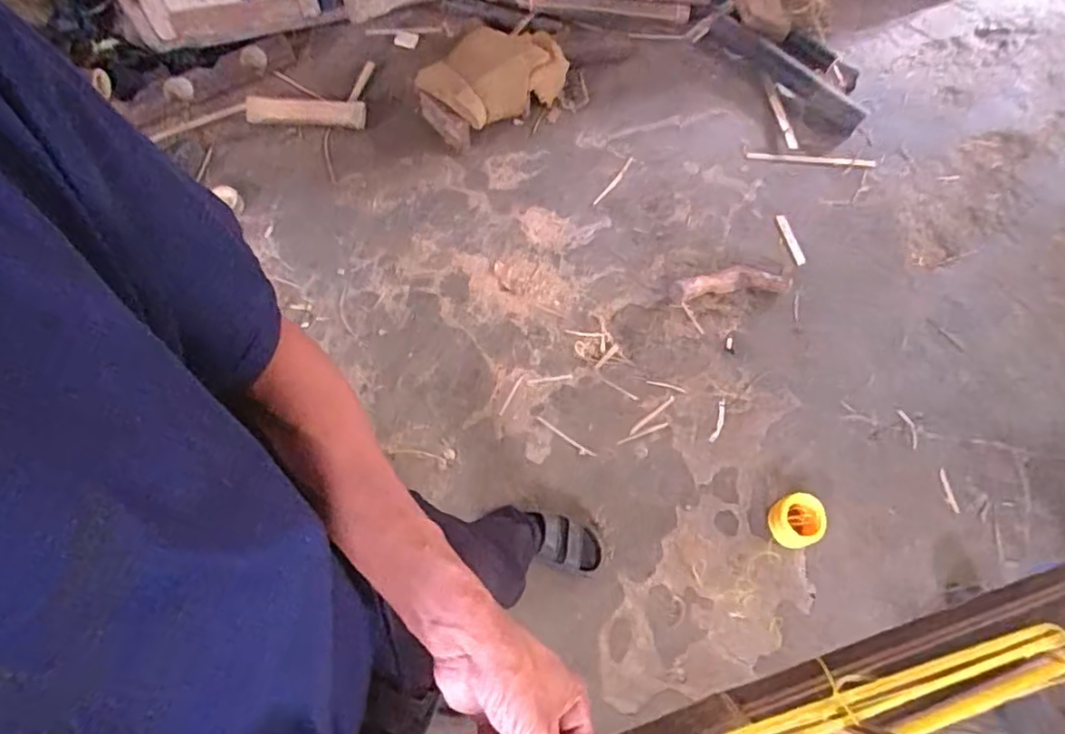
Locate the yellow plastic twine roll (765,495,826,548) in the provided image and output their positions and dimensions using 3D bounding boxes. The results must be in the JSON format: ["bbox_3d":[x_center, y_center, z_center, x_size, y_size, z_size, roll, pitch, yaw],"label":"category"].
[{"bbox_3d":[0.544,0.319,1.310,0.109,0.068,0.100,0,66,0],"label":"yellow plastic twine roll"}]

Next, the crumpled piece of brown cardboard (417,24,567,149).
[{"bbox_3d":[-0.100,-0.749,1.705,0.413,0.203,0.206,-9,67,-4],"label":"crumpled piece of brown cardboard"}]

